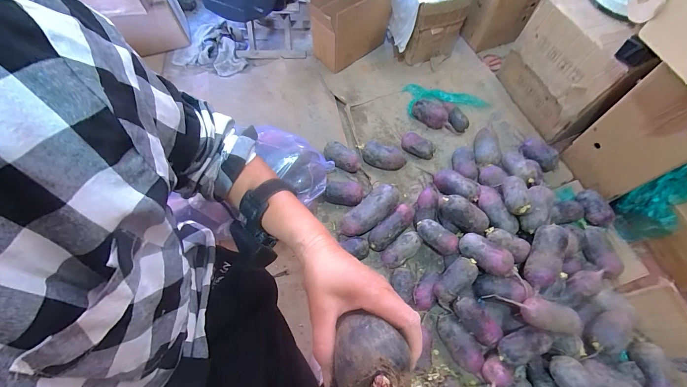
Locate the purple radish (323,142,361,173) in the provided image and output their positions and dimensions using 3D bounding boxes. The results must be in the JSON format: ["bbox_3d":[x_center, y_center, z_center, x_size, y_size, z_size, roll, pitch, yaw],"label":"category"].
[{"bbox_3d":[-0.002,-0.107,0.895,0.119,0.060,0.064,20,68,10],"label":"purple radish"}]

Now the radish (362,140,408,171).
[{"bbox_3d":[0.125,-0.110,0.903,0.129,0.067,0.061,19,68,10],"label":"radish"}]

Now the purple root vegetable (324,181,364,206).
[{"bbox_3d":[0.004,-0.002,0.859,0.108,0.057,0.062,8,66,5],"label":"purple root vegetable"}]

